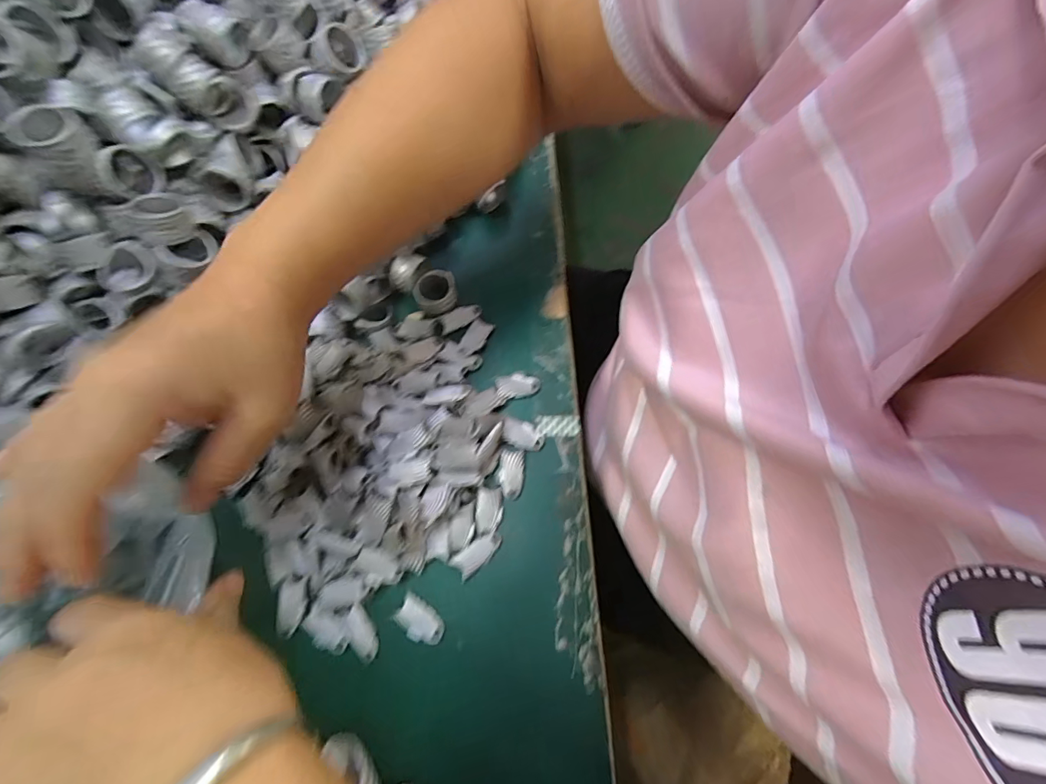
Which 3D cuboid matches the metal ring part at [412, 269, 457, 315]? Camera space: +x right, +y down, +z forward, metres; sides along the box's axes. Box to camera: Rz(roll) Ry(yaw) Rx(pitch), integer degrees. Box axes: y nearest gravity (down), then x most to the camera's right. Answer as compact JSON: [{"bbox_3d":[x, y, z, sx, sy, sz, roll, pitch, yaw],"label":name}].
[{"bbox_3d":[-0.063,-0.073,0.320,0.029,0.015,0.026,-2,71,1],"label":"metal ring part"}]

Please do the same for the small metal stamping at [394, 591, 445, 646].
[{"bbox_3d":[-0.060,0.132,0.253,0.030,0.004,0.018,38,76,14],"label":"small metal stamping"}]

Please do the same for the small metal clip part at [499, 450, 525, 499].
[{"bbox_3d":[-0.007,0.051,0.279,0.015,0.004,0.030,6,71,4],"label":"small metal clip part"}]

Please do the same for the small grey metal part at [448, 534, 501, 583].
[{"bbox_3d":[-0.027,0.096,0.263,0.031,0.004,0.015,-37,74,-10],"label":"small grey metal part"}]

